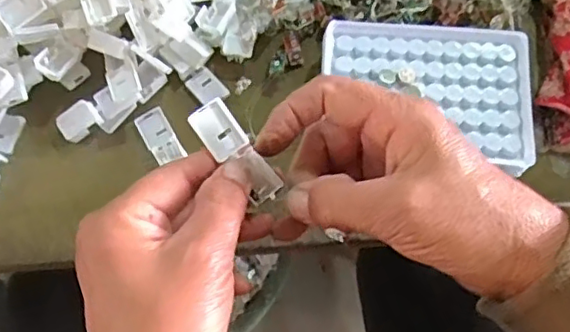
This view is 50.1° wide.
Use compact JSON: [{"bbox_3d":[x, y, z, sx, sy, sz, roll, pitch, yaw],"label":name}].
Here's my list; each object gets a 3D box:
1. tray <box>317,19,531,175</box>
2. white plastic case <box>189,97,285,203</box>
[{"bbox_3d":[0.089,-0.049,0.385,0.125,0.013,0.094,4,71,2],"label":"tray"},{"bbox_3d":[-0.023,-0.007,0.295,0.020,0.011,0.054,-39,94,-12],"label":"white plastic case"}]

